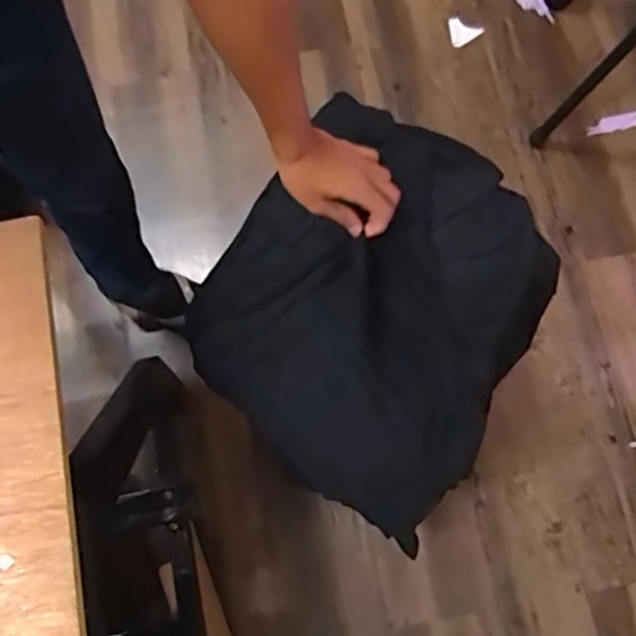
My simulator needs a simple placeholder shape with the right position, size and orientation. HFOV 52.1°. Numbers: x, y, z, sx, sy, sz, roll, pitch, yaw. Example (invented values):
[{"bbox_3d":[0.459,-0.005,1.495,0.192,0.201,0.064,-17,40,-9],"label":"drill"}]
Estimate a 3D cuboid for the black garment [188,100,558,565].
[{"bbox_3d":[0.068,-0.027,0.771,0.364,0.069,0.434,32,77,9],"label":"black garment"}]

